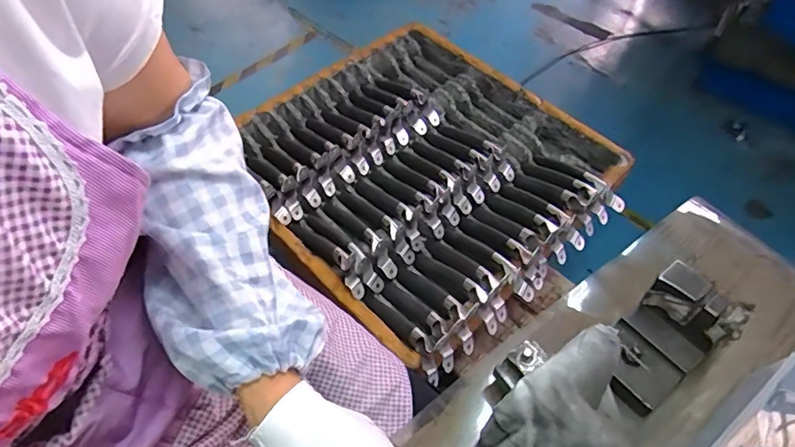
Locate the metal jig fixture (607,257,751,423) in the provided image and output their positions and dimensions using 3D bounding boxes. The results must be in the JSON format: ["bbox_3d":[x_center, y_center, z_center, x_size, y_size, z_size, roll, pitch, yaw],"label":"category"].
[{"bbox_3d":[0.207,0.092,0.402,0.097,0.077,0.065,-36,63,-23],"label":"metal jig fixture"}]

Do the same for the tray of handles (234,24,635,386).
[{"bbox_3d":[0.040,-0.102,0.873,0.536,0.070,0.567,-38,64,-24],"label":"tray of handles"}]

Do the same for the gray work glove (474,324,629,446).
[{"bbox_3d":[0.114,0.151,0.358,0.136,0.071,0.093,-26,59,-18],"label":"gray work glove"}]

